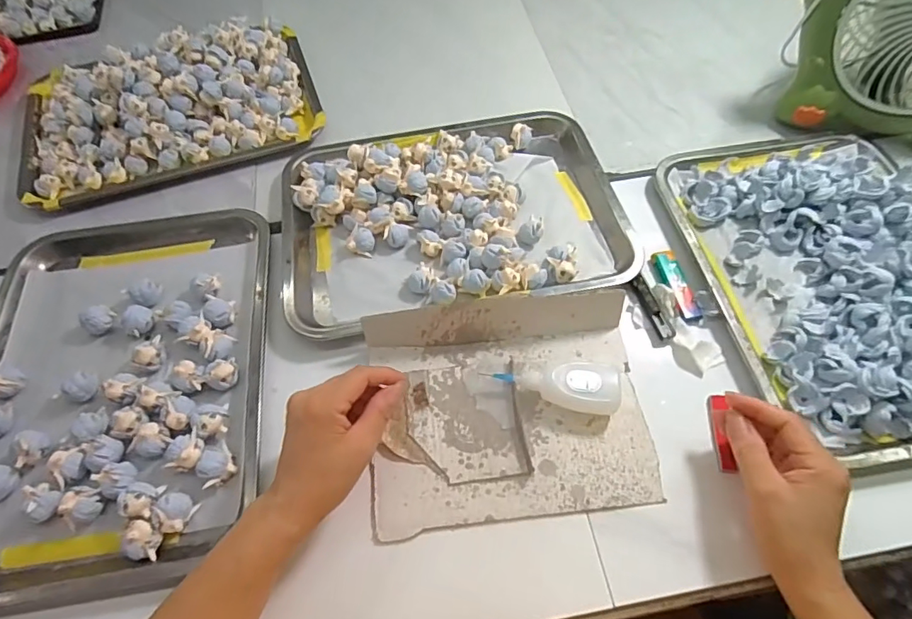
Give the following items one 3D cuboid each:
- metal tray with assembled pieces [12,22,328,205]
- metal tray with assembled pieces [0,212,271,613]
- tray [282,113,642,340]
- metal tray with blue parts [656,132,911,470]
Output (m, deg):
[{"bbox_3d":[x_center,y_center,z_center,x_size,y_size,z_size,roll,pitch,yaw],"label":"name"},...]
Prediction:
[{"bbox_3d":[-0.368,-0.275,0.621,0.352,0.069,0.243,-19,61,-8],"label":"metal tray with assembled pieces"},{"bbox_3d":[-0.306,0.053,0.446,0.259,0.030,0.359,-9,60,-2],"label":"metal tray with assembled pieces"},{"bbox_3d":[-0.007,-0.109,0.524,0.348,0.036,0.256,-10,60,-3],"label":"tray"},{"bbox_3d":[0.367,-0.042,0.464,0.253,0.057,0.343,-11,60,-3],"label":"metal tray with blue parts"}]

